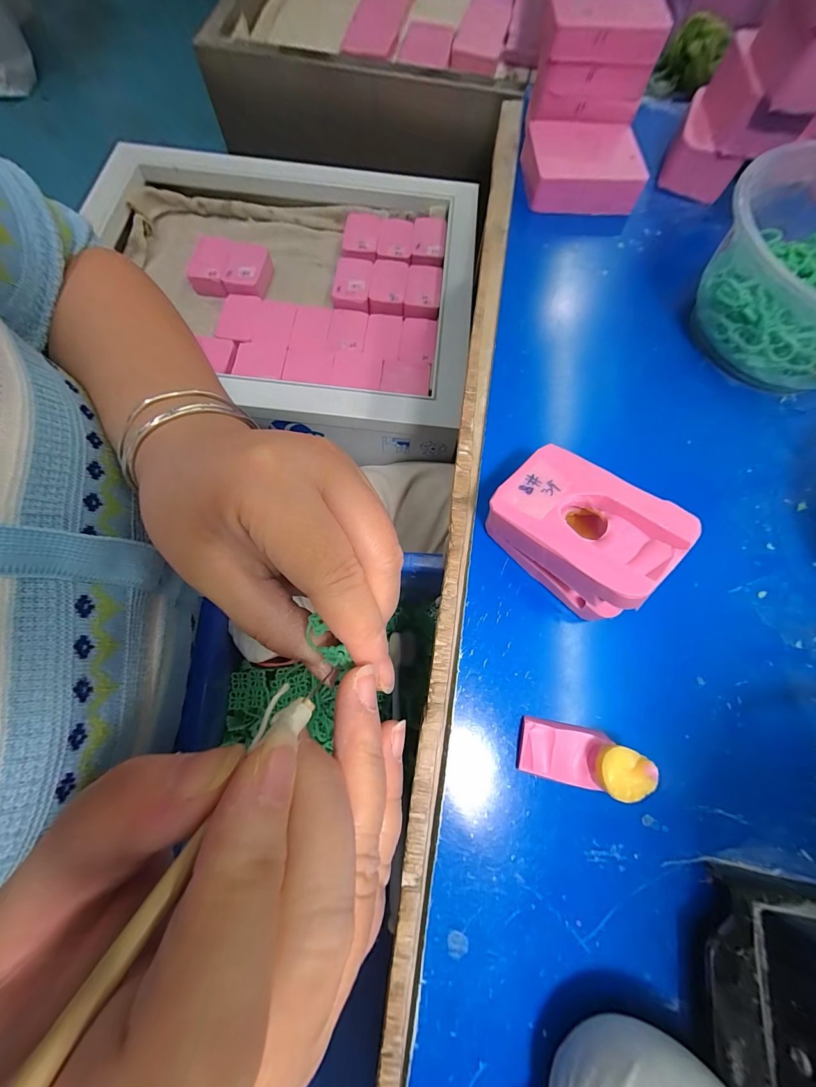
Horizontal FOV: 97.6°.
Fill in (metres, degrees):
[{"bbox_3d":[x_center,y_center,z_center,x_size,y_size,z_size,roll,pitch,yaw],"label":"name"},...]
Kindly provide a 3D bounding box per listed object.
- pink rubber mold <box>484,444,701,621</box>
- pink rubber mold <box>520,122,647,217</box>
[{"bbox_3d":[0.074,-0.005,0.158,0.047,0.050,0.074,-43,78,-13],"label":"pink rubber mold"},{"bbox_3d":[0.123,-0.270,0.256,0.076,0.026,0.061,2,72,-1],"label":"pink rubber mold"}]

